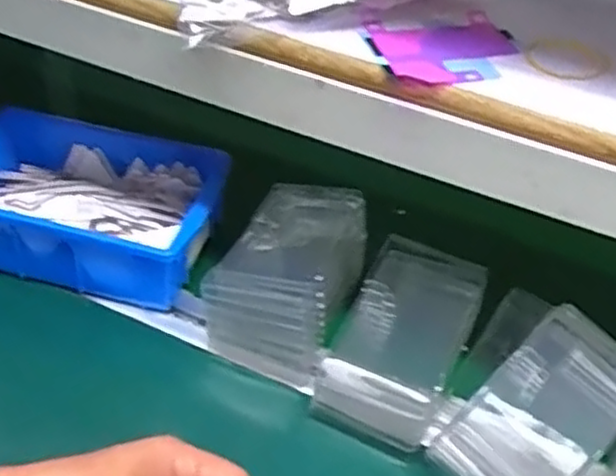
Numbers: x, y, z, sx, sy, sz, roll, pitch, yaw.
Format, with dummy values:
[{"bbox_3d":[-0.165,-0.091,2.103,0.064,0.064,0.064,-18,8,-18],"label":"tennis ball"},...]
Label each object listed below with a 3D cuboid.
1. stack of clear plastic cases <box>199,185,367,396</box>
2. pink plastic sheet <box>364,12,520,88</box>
[{"bbox_3d":[-0.013,0.026,0.542,0.088,0.074,0.126,16,43,12],"label":"stack of clear plastic cases"},{"bbox_3d":[0.077,-0.101,0.408,0.086,0.009,0.069,-10,44,-17],"label":"pink plastic sheet"}]

